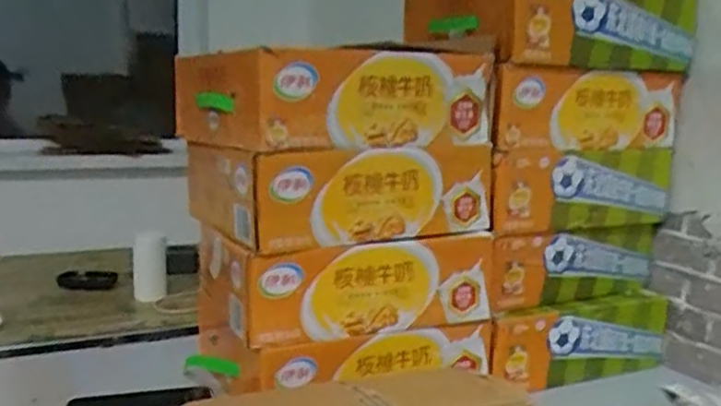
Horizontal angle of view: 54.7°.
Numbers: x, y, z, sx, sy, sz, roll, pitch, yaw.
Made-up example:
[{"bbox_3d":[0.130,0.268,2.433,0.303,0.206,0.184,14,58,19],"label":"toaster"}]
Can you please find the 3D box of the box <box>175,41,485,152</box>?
[{"bbox_3d":[-0.042,-0.129,0.869,0.314,0.103,0.270,-4,11,-30],"label":"box"}]

